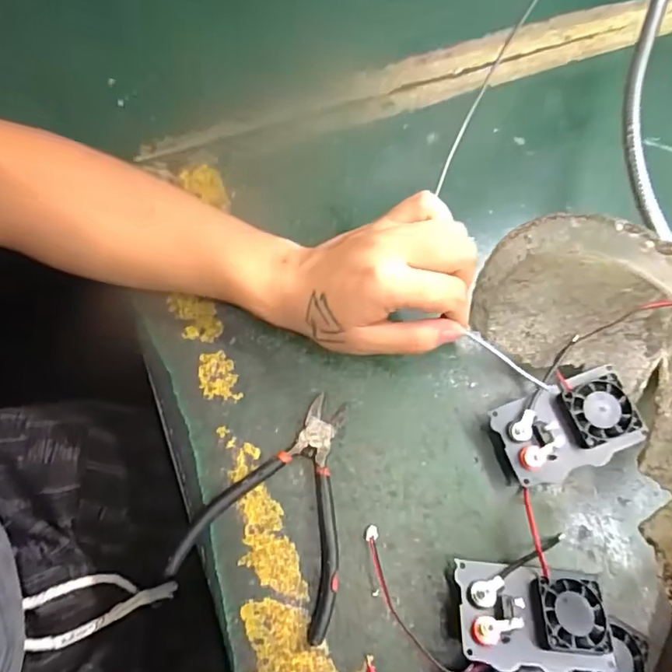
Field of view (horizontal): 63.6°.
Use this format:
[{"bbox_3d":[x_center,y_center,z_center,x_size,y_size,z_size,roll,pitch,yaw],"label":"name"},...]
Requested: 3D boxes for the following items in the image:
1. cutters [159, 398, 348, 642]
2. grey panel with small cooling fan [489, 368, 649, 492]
[{"bbox_3d":[-0.028,0.108,0.354,0.103,0.014,0.138,26,73,6],"label":"cutters"},{"bbox_3d":[0.154,0.063,0.367,0.090,0.036,0.056,-20,74,-8],"label":"grey panel with small cooling fan"}]

